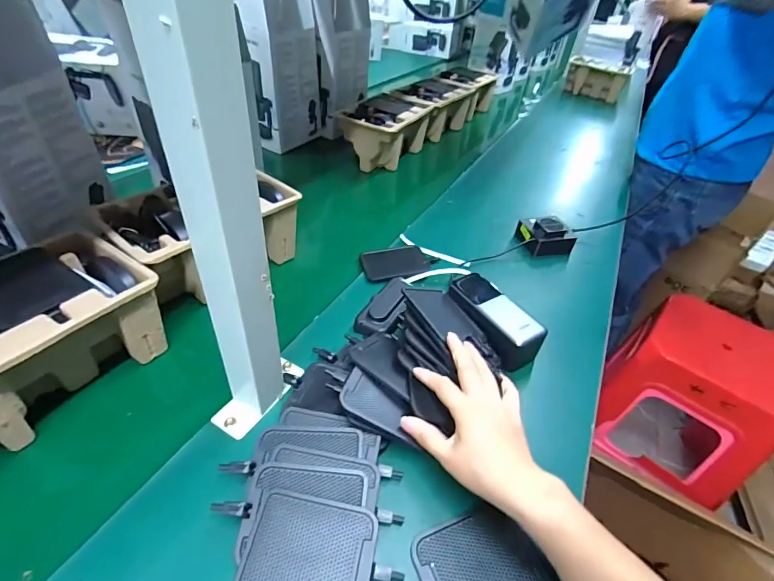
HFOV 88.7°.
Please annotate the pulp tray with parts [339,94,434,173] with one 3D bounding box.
[{"bbox_3d":[0.004,-0.360,0.902,0.135,0.102,0.226,17,43,15],"label":"pulp tray with parts"}]

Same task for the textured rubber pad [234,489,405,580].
[{"bbox_3d":[-0.054,0.210,0.311,0.113,0.011,0.080,8,52,6],"label":"textured rubber pad"}]

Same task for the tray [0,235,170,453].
[{"bbox_3d":[-0.343,0.052,0.375,0.140,0.105,0.222,23,44,21],"label":"tray"}]

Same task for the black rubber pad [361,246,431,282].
[{"bbox_3d":[0.013,-0.045,0.612,0.101,0.007,0.075,-10,43,-16],"label":"black rubber pad"}]

